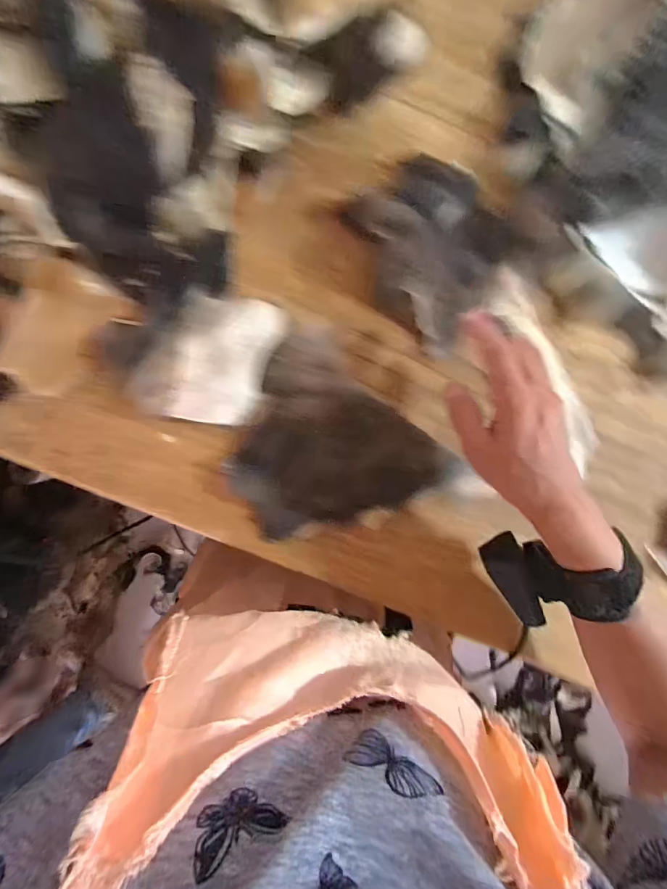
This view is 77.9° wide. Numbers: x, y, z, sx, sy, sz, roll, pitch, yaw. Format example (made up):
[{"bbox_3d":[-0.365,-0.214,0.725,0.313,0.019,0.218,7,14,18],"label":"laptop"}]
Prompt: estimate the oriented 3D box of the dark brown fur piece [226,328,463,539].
[{"bbox_3d":[-0.008,0.008,0.341,0.146,0.026,0.168,-43,92,-3],"label":"dark brown fur piece"}]

